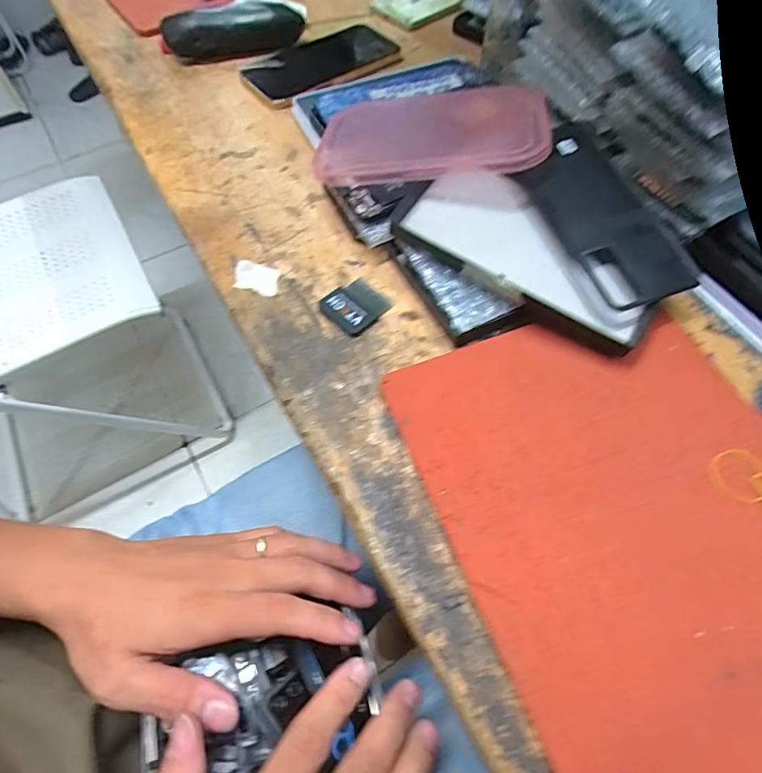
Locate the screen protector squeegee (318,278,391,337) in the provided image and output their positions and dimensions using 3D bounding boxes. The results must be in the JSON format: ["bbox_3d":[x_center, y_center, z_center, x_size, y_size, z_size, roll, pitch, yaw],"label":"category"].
[{"bbox_3d":[-0.017,-0.056,0.331,0.038,0.004,0.040,-41,67,-19],"label":"screen protector squeegee"}]

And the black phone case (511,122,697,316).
[{"bbox_3d":[0.145,-0.114,0.318,0.065,0.012,0.140,-27,72,-5],"label":"black phone case"}]

